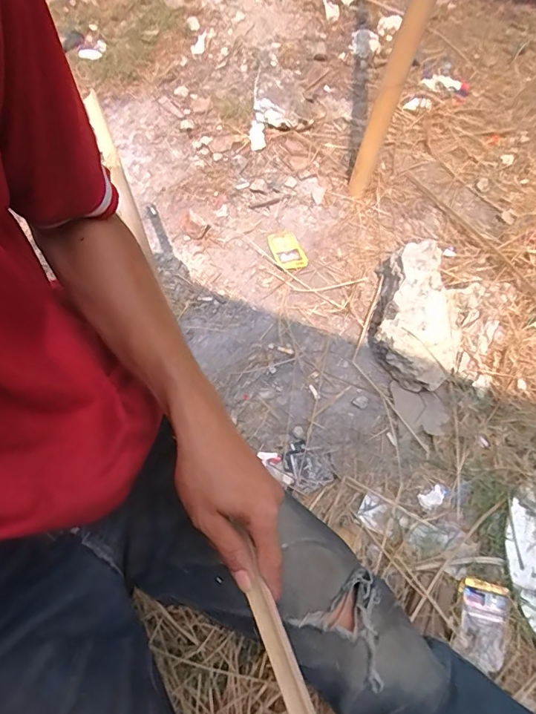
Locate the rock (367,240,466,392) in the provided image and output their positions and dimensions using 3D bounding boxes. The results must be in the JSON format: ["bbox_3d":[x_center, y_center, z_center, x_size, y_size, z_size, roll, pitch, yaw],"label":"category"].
[{"bbox_3d":[0.315,-0.085,0.952,0.173,0.104,0.287,15,61,0],"label":"rock"}]

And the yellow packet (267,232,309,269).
[{"bbox_3d":[0.041,-0.238,1.057,0.063,0.010,0.105,-22,67,-18],"label":"yellow packet"}]

